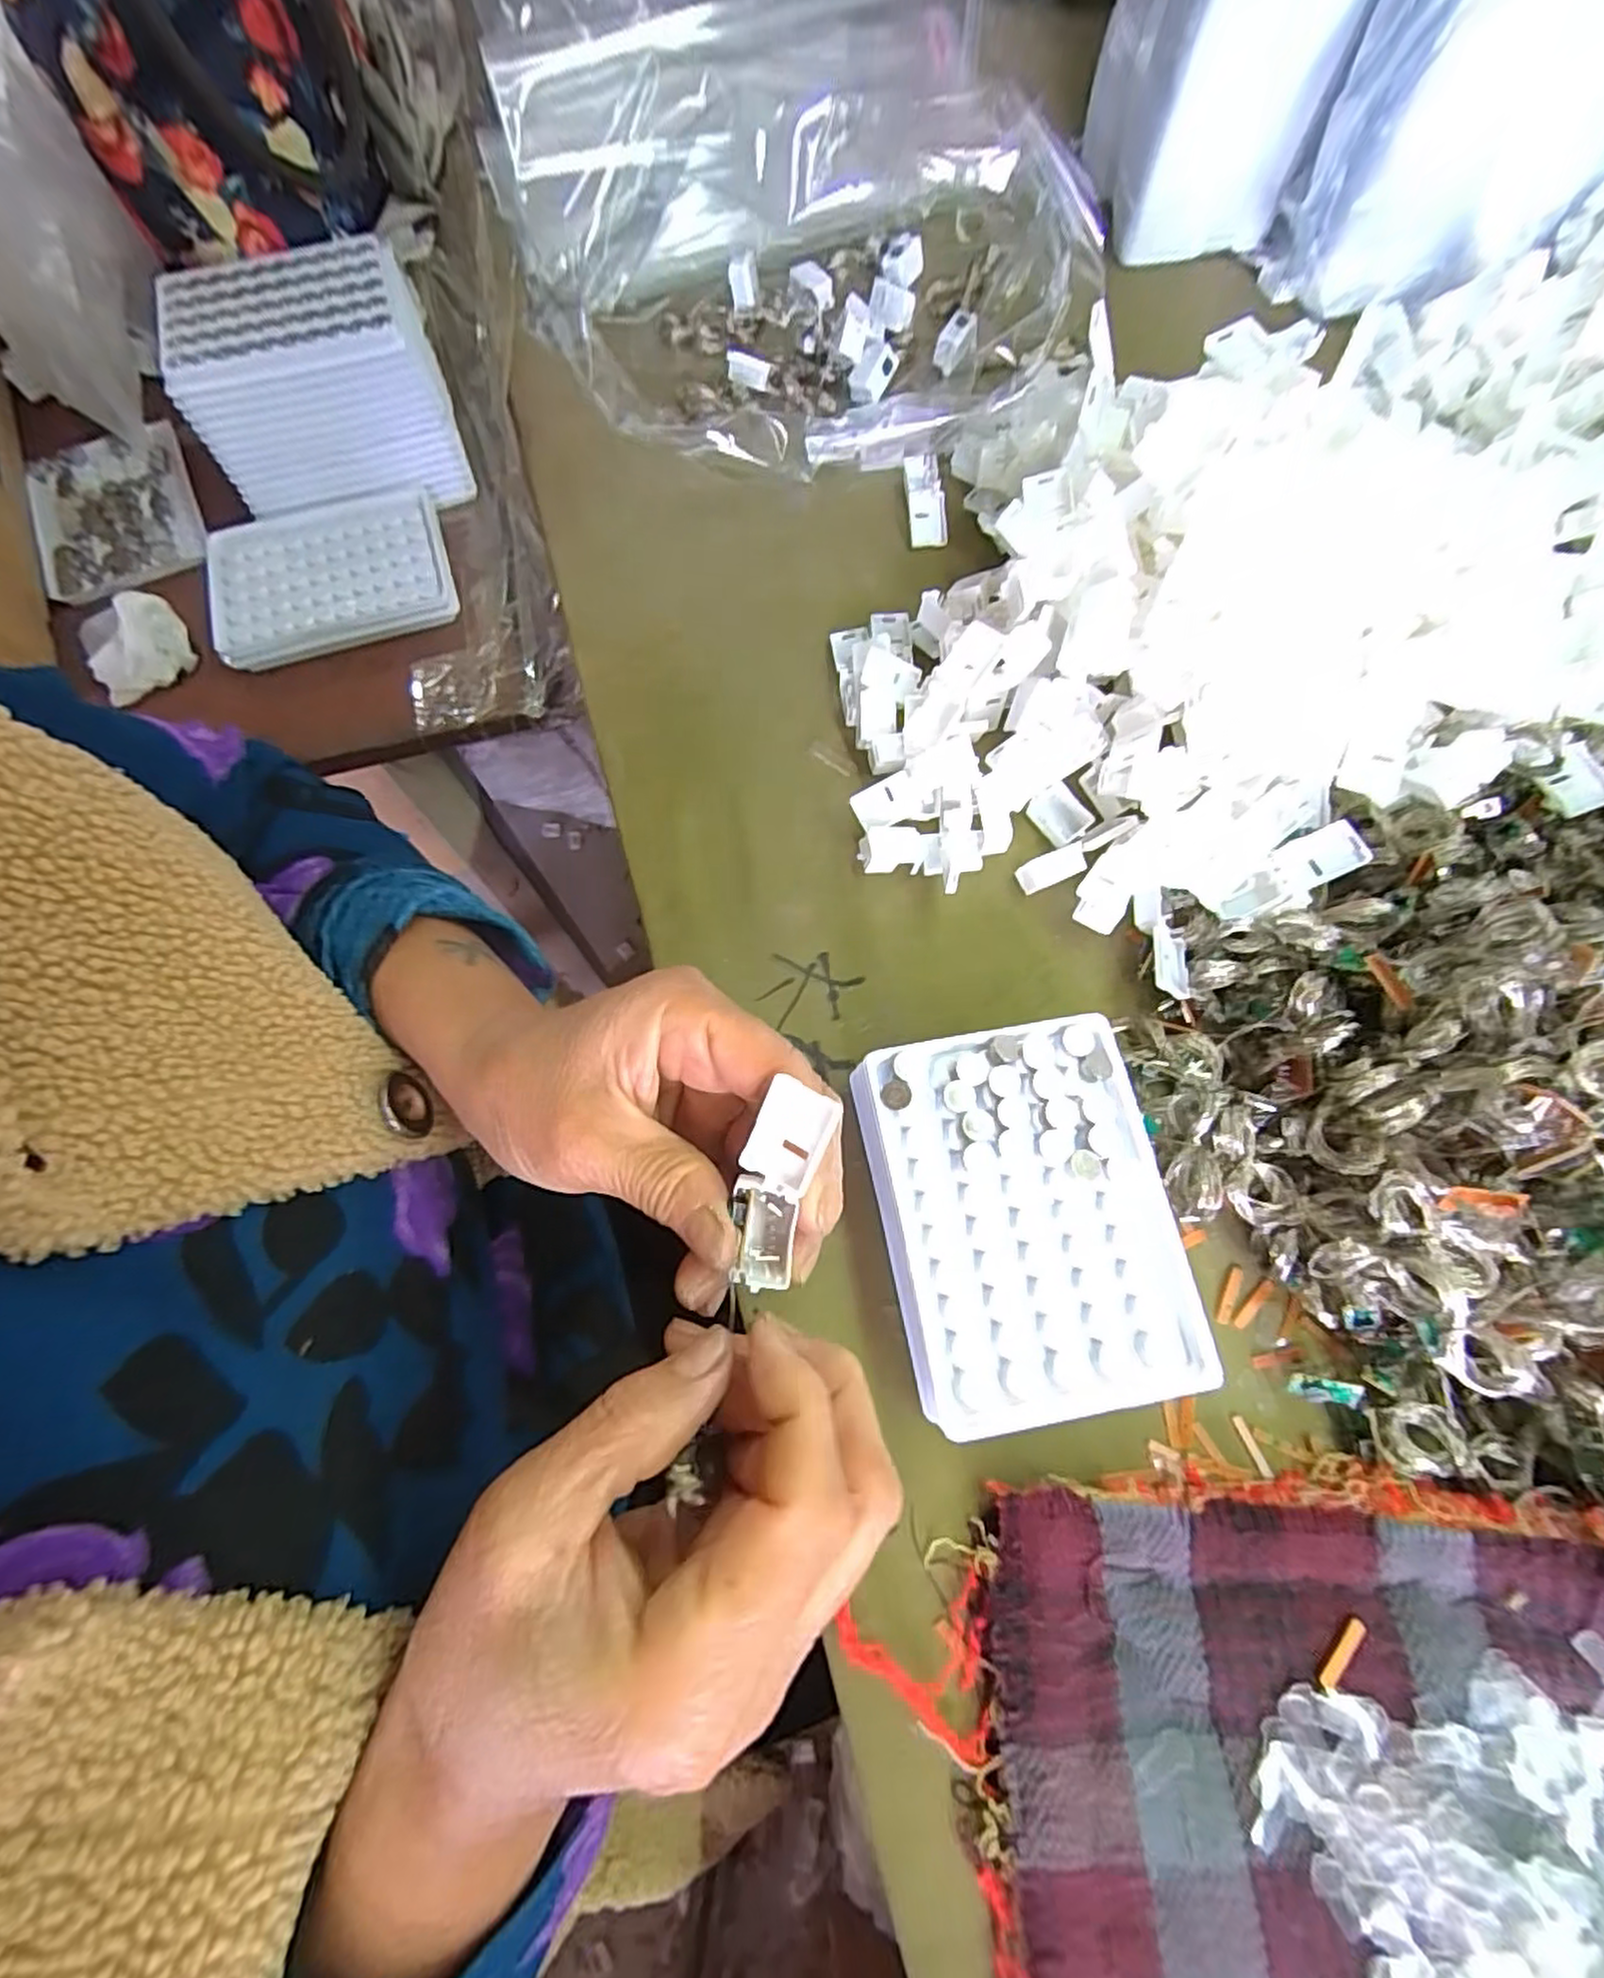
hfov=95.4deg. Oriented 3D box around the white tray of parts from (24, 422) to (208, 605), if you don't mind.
[{"bbox_3d":[-0.429,-0.299,0.456,0.094,0.012,0.131,-26,72,-7],"label":"white tray of parts"}]

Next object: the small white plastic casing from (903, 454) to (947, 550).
[{"bbox_3d":[0.068,-0.270,0.402,0.021,0.010,0.056,-3,71,1],"label":"small white plastic casing"}]

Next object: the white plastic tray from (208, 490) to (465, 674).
[{"bbox_3d":[-0.279,-0.242,0.433,0.133,0.018,0.094,-17,71,-4],"label":"white plastic tray"}]

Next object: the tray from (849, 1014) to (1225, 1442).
[{"bbox_3d":[0.080,0.082,0.267,0.100,0.034,0.128,-11,71,-2],"label":"tray"}]

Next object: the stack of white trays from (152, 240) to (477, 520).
[{"bbox_3d":[-0.281,-0.353,0.430,0.137,0.080,0.102,-11,71,-2],"label":"stack of white trays"}]

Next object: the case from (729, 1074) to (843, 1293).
[{"bbox_3d":[-0.007,0.052,0.192,0.019,0.013,0.054,15,103,7],"label":"case"}]

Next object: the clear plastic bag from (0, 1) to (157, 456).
[{"bbox_3d":[-0.445,-0.436,0.397,0.110,0.190,0.118,-40,74,-11],"label":"clear plastic bag"}]

